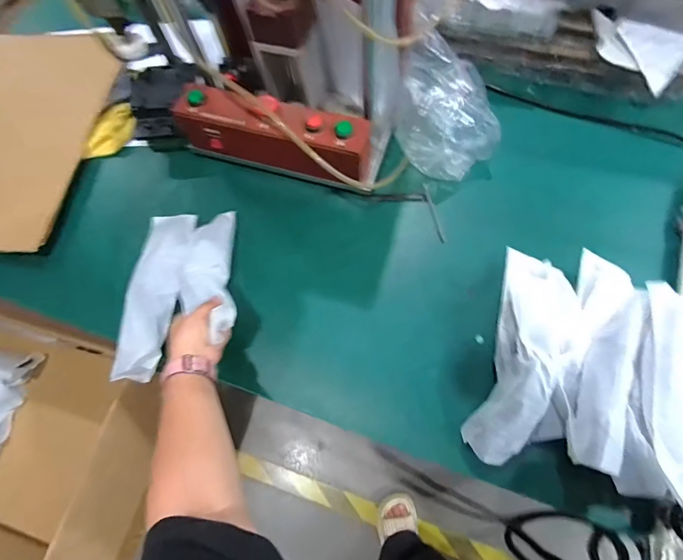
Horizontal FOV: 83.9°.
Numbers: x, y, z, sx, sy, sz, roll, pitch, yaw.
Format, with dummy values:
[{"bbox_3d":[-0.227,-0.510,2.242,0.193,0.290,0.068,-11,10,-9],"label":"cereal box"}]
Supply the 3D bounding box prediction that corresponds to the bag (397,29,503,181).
[{"bbox_3d":[0.170,-0.291,0.658,0.137,0.132,0.192,-25,70,-7],"label":"bag"}]

